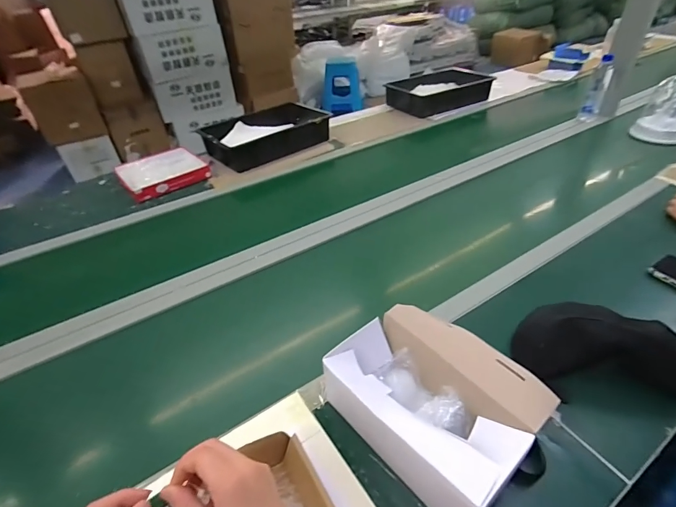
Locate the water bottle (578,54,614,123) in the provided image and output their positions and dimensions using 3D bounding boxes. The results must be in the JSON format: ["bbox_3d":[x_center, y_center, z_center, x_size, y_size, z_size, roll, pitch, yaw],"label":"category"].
[{"bbox_3d":[0.900,-0.557,1.260,0.064,0.225,0.061,19,44,26],"label":"water bottle"}]

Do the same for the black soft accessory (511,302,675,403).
[{"bbox_3d":[0.406,0.138,0.530,0.258,0.109,0.120,0,39,5],"label":"black soft accessory"}]

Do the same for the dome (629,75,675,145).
[{"bbox_3d":[1.063,-0.466,1.154,0.145,0.208,0.148,28,48,33],"label":"dome"}]

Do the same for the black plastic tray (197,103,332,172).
[{"bbox_3d":[-0.232,-0.438,1.322,0.476,0.093,0.234,-27,44,-26],"label":"black plastic tray"}]

